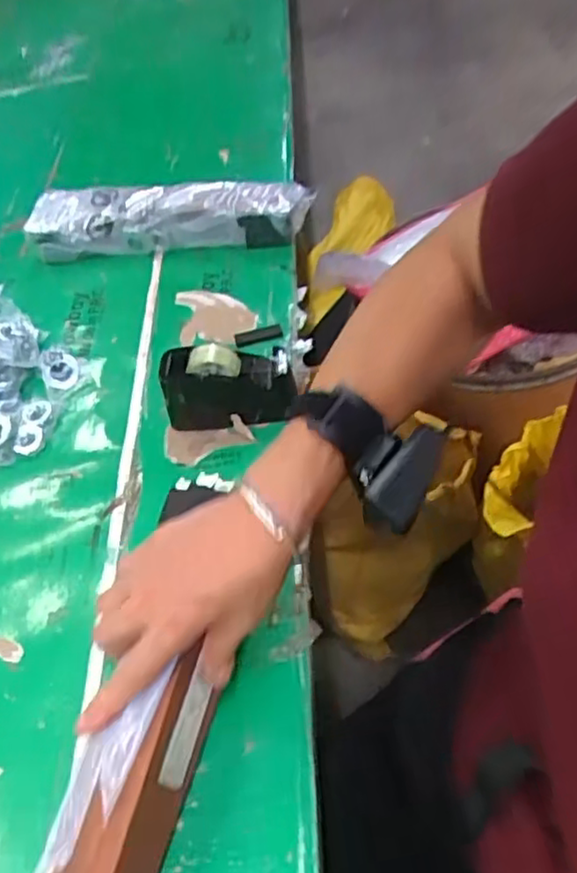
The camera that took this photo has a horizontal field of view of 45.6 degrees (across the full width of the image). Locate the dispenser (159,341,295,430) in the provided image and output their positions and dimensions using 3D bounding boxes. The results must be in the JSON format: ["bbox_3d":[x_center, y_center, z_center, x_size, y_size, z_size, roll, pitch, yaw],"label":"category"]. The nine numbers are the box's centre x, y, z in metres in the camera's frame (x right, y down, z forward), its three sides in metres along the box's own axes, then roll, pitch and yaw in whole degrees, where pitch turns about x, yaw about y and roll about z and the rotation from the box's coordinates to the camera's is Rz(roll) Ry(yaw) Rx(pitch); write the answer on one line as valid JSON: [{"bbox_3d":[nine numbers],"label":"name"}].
[{"bbox_3d":[-0.054,-0.046,0.616,0.115,0.073,0.044,-4,51,7],"label":"dispenser"}]

